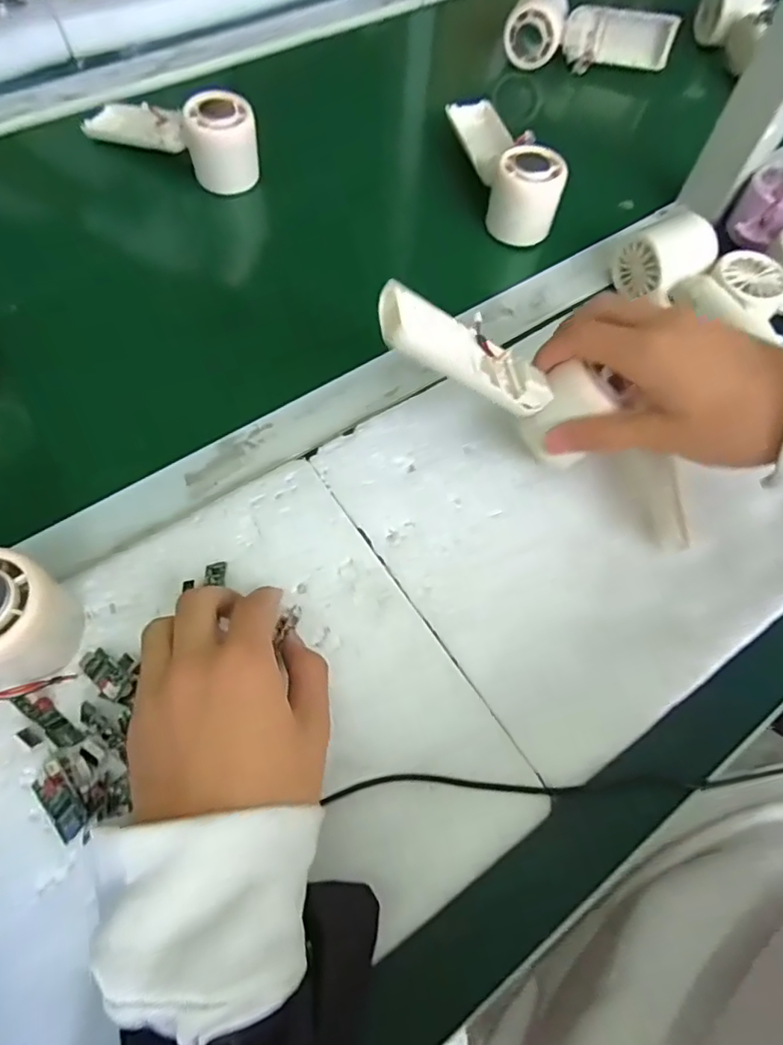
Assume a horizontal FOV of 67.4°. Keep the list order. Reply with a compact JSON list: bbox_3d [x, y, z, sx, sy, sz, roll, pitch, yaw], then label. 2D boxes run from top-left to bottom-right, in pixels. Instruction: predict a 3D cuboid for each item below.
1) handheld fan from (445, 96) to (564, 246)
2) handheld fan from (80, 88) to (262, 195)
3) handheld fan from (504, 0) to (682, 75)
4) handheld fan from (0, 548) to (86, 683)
[{"bbox_3d":[0.097,-0.317,0.506,0.055,0.051,0.162,-15,67,-9],"label":"handheld fan"},{"bbox_3d":[-0.189,-0.339,0.502,0.157,0.057,0.051,27,67,10],"label":"handheld fan"},{"bbox_3d":[0.204,-0.503,0.610,0.167,0.056,0.056,9,64,-1],"label":"handheld fan"},{"bbox_3d":[-0.191,0.048,0.293,0.052,0.060,0.052,1,65,-2],"label":"handheld fan"}]

